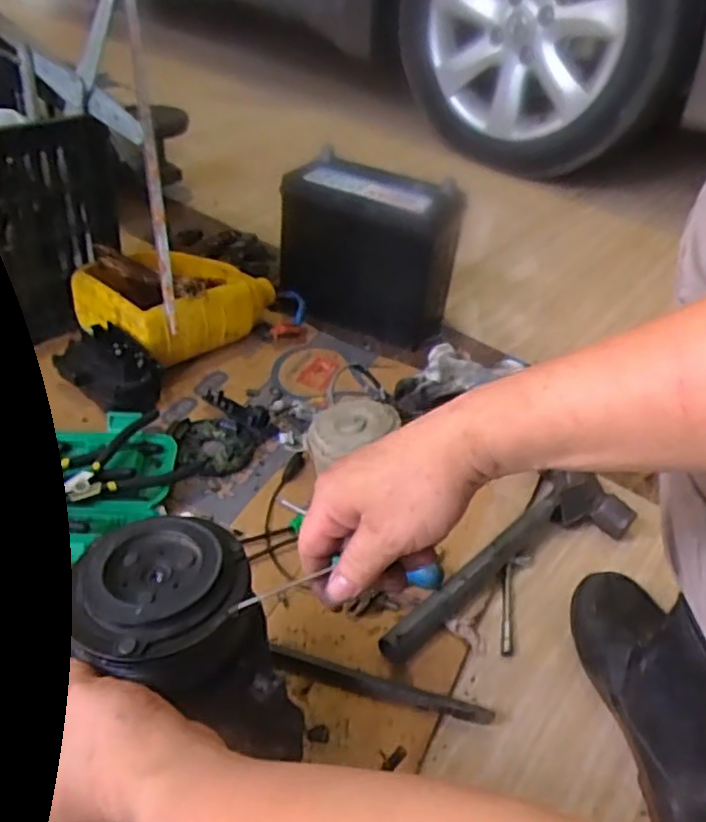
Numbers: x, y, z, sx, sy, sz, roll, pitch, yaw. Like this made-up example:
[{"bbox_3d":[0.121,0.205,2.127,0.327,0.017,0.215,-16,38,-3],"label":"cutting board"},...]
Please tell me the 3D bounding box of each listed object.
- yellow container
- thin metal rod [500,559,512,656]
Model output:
[{"bbox_3d":[-0.222,-0.143,0.900,0.166,0.111,0.213,32,45,28],"label":"yellow container"},{"bbox_3d":[0.148,0.187,0.668,0.011,0.012,0.103,10,39,4],"label":"thin metal rod"}]

